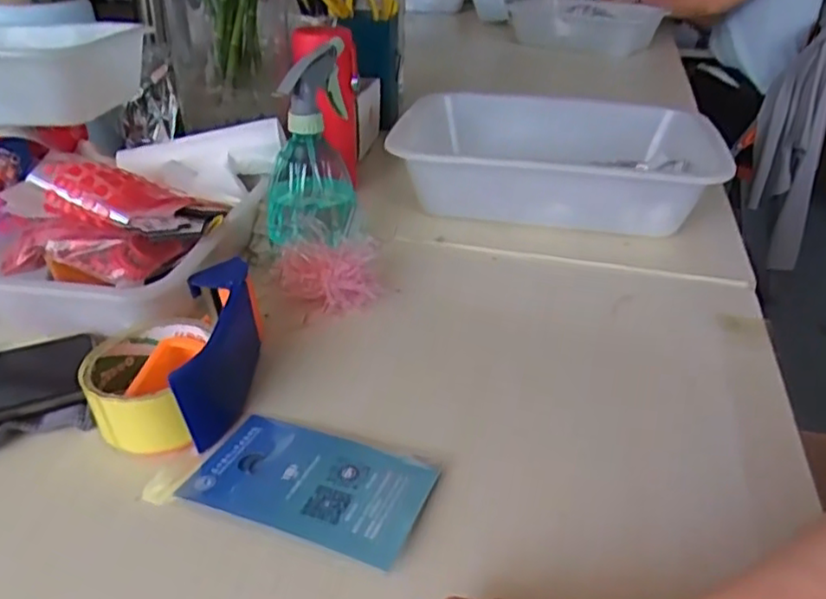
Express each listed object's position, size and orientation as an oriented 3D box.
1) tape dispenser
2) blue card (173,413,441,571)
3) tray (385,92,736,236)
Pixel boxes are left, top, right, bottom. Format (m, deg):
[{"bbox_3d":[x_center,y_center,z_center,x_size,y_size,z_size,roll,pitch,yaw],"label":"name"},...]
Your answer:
[{"bbox_3d":[-0.160,0.033,0.447,0.096,0.056,0.144,2,32,0],"label":"tape dispenser"},{"bbox_3d":[-0.060,0.106,0.382,0.134,0.007,0.077,11,32,19],"label":"blue card"},{"bbox_3d":[0.140,-0.153,0.723,0.356,0.089,0.247,7,32,9],"label":"tray"}]

